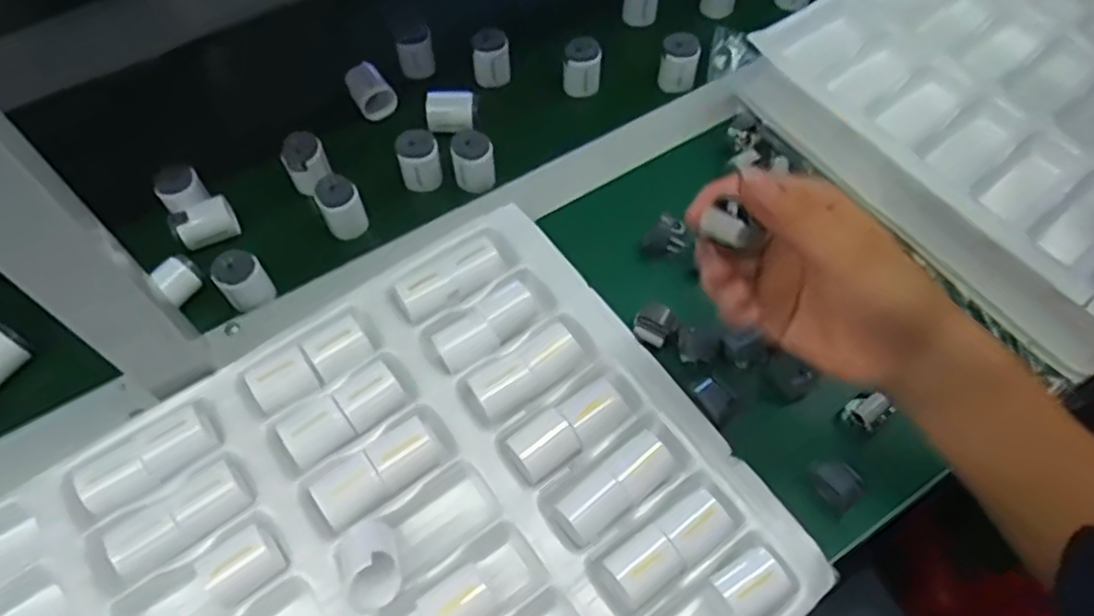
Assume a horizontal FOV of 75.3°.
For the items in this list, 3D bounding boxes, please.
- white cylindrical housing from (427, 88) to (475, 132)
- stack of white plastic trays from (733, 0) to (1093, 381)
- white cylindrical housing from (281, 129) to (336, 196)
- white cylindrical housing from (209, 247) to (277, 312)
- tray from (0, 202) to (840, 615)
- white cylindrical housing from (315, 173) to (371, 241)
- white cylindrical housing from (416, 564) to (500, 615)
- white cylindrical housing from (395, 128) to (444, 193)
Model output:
[{"bbox_3d":[-0.076,-0.156,0.562,0.038,0.025,0.023,-4,61,-2],"label":"white cylindrical housing"},{"bbox_3d":[0.409,-0.188,0.545,0.448,0.063,0.301,-34,66,-17],"label":"stack of white plastic trays"},{"bbox_3d":[-0.181,-0.110,0.537,0.031,0.036,0.028,-27,64,-14],"label":"white cylindrical housing"},{"bbox_3d":[-0.208,-0.019,0.486,0.030,0.036,0.026,-35,67,-18],"label":"white cylindrical housing"},{"bbox_3d":[-0.115,0.154,0.390,0.449,0.039,0.316,-32,66,-16],"label":"tray"},{"bbox_3d":[-0.148,-0.072,0.514,0.029,0.041,0.033,-30,65,-15],"label":"white cylindrical housing"},{"bbox_3d":[-0.047,0.161,0.385,0.037,0.025,0.031,-36,67,-18],"label":"white cylindrical housing"},{"bbox_3d":[-0.096,-0.112,0.535,0.030,0.042,0.027,-17,62,-9],"label":"white cylindrical housing"}]

